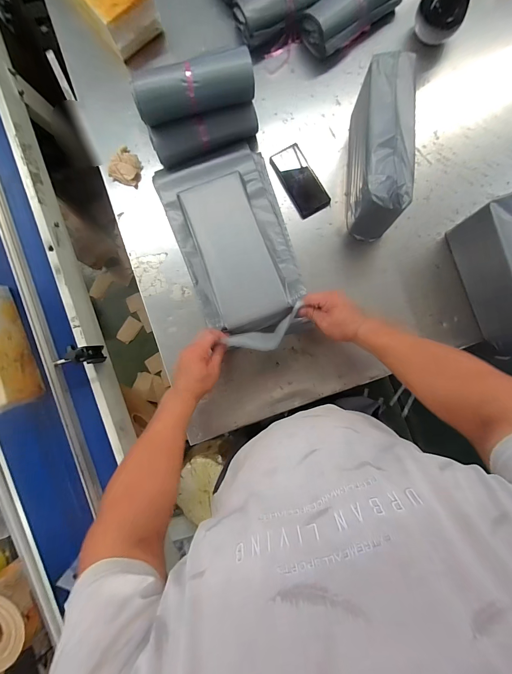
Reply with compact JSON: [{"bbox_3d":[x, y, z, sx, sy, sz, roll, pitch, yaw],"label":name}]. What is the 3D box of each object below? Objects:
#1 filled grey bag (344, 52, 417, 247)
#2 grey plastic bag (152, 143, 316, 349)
[{"bbox_3d":[0.255,-0.382,0.629,0.092,0.164,0.314,5,86,2],"label":"filled grey bag"},{"bbox_3d":[-0.042,-0.208,0.646,0.246,0.111,0.461,-21,86,0],"label":"grey plastic bag"}]

